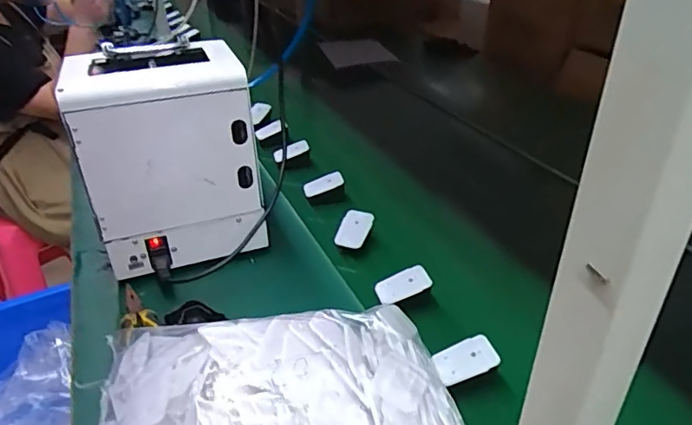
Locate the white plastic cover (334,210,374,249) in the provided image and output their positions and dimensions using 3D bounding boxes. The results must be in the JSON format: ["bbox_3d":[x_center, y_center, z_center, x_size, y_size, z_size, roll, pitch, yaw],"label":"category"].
[{"bbox_3d":[0.013,0.026,0.788,0.045,0.009,0.060,17,69,6],"label":"white plastic cover"}]

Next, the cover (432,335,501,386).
[{"bbox_3d":[0.128,0.158,0.569,0.064,0.005,0.043,-23,43,2],"label":"cover"}]

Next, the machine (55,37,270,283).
[{"bbox_3d":[-0.238,-0.074,0.722,0.211,0.261,0.168,-12,34,-18],"label":"machine"}]

